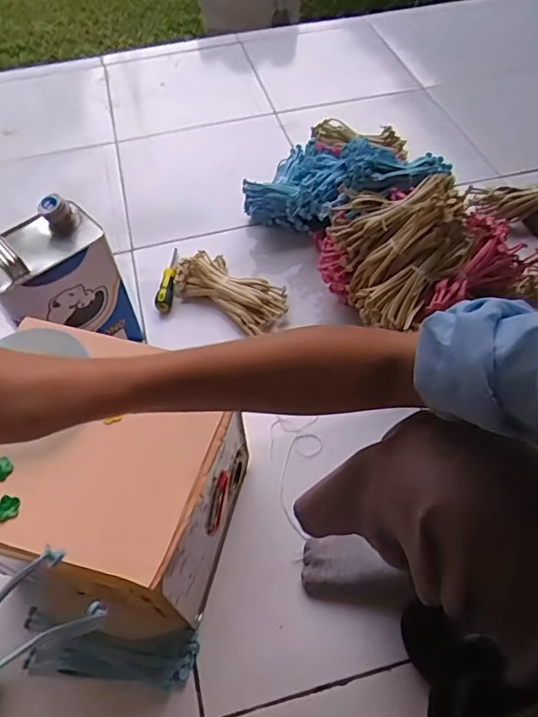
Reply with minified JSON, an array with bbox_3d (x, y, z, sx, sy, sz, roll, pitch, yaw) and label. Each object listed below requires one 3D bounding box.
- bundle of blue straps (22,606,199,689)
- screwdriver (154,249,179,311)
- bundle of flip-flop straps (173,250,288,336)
[{"bbox_3d":[-0.190,0.346,0.631,0.201,0.024,0.061,3,54,5],"label":"bundle of blue straps"},{"bbox_3d":[-0.187,-0.143,0.972,0.037,0.029,0.138,0,54,3],"label":"screwdriver"},{"bbox_3d":[-0.067,-0.122,0.941,0.216,0.047,0.106,31,61,23],"label":"bundle of flip-flop straps"}]

